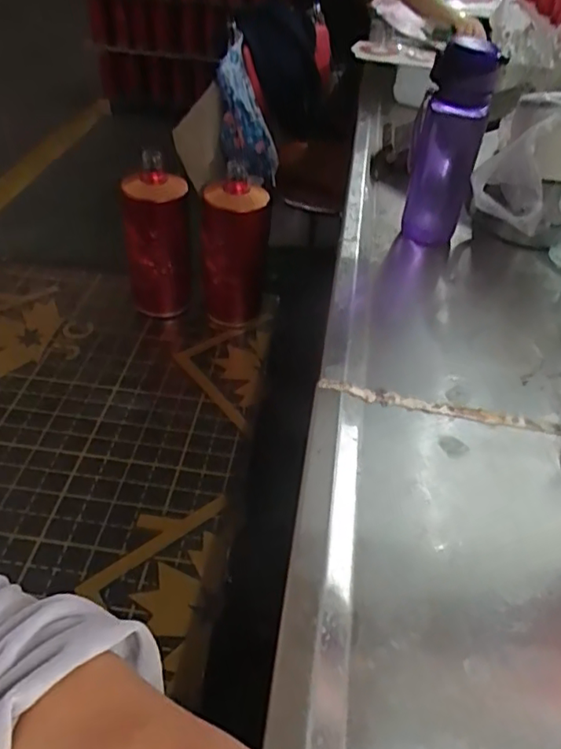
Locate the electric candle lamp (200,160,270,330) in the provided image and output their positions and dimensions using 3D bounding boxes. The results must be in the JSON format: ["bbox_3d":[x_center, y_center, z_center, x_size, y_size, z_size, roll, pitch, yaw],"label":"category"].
[{"bbox_3d":[-0.062,-0.154,0.753,0.076,0.191,0.076,25,48,22],"label":"electric candle lamp"}]

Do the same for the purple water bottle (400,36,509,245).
[{"bbox_3d":[0.201,-0.267,0.715,0.075,0.228,0.067,18,46,16],"label":"purple water bottle"}]

